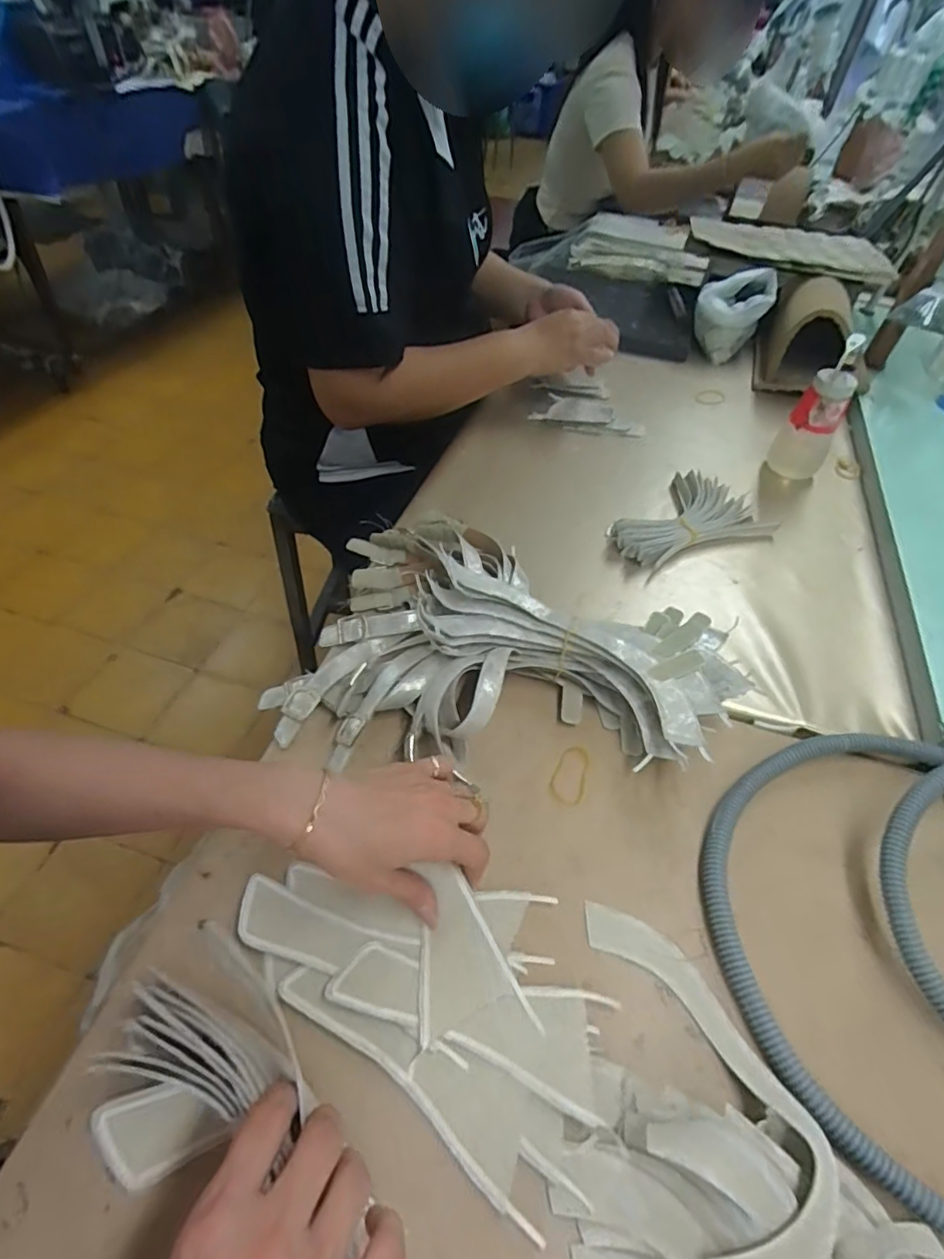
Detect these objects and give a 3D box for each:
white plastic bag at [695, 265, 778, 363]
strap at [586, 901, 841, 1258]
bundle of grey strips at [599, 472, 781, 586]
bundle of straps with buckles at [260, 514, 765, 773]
[{"bbox_3d":[0.420,-0.510,0.982,0.110,0.114,0.084,22,50,14],"label":"white plastic bag"},{"bbox_3d":[0.135,0.248,0.343,0.081,0.042,0.197,-5,48,-11],"label":"strap"},{"bbox_3d":[0.239,-0.131,0.697,0.186,0.033,0.126,-21,54,-22],"label":"bundle of grey strips"},{"bbox_3d":[0.040,0.001,0.538,0.396,0.082,0.277,7,48,0],"label":"bundle of straps with buckles"}]

